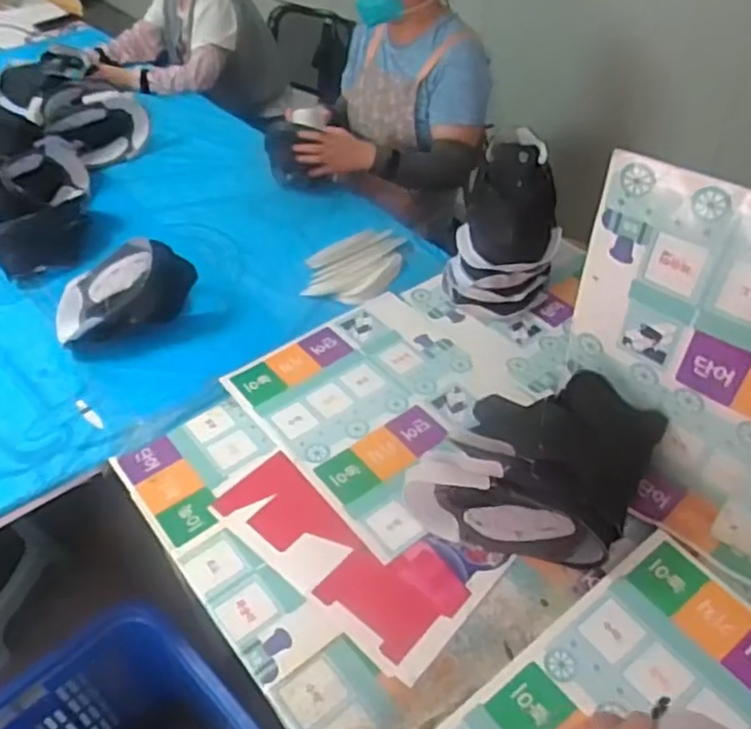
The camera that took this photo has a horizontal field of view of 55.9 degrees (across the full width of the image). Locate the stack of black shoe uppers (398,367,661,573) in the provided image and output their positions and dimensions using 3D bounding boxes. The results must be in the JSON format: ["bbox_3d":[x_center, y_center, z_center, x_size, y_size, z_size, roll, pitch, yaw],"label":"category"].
[{"bbox_3d":[0.212,0.143,0.981,0.284,0.193,0.179,13,47,16],"label":"stack of black shoe uppers"}]

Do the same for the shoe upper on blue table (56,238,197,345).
[{"bbox_3d":[-0.482,-0.153,1.357,0.275,0.135,0.180,-14,45,-10],"label":"shoe upper on blue table"}]

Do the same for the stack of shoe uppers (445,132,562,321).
[{"bbox_3d":[0.247,-0.264,1.347,0.203,0.257,0.248,8,46,12],"label":"stack of shoe uppers"}]

